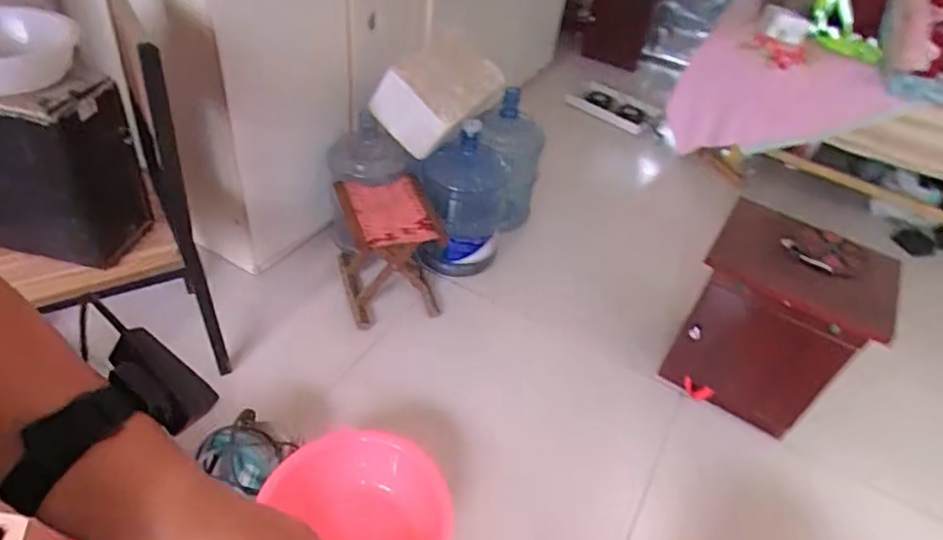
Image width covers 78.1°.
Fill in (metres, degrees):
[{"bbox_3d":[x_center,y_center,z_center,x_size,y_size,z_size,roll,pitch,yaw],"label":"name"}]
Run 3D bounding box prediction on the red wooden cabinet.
[{"bbox_3d":[0.733,0.156,1.465,0.381,0.486,0.270,27,46,20],"label":"red wooden cabinet"}]

